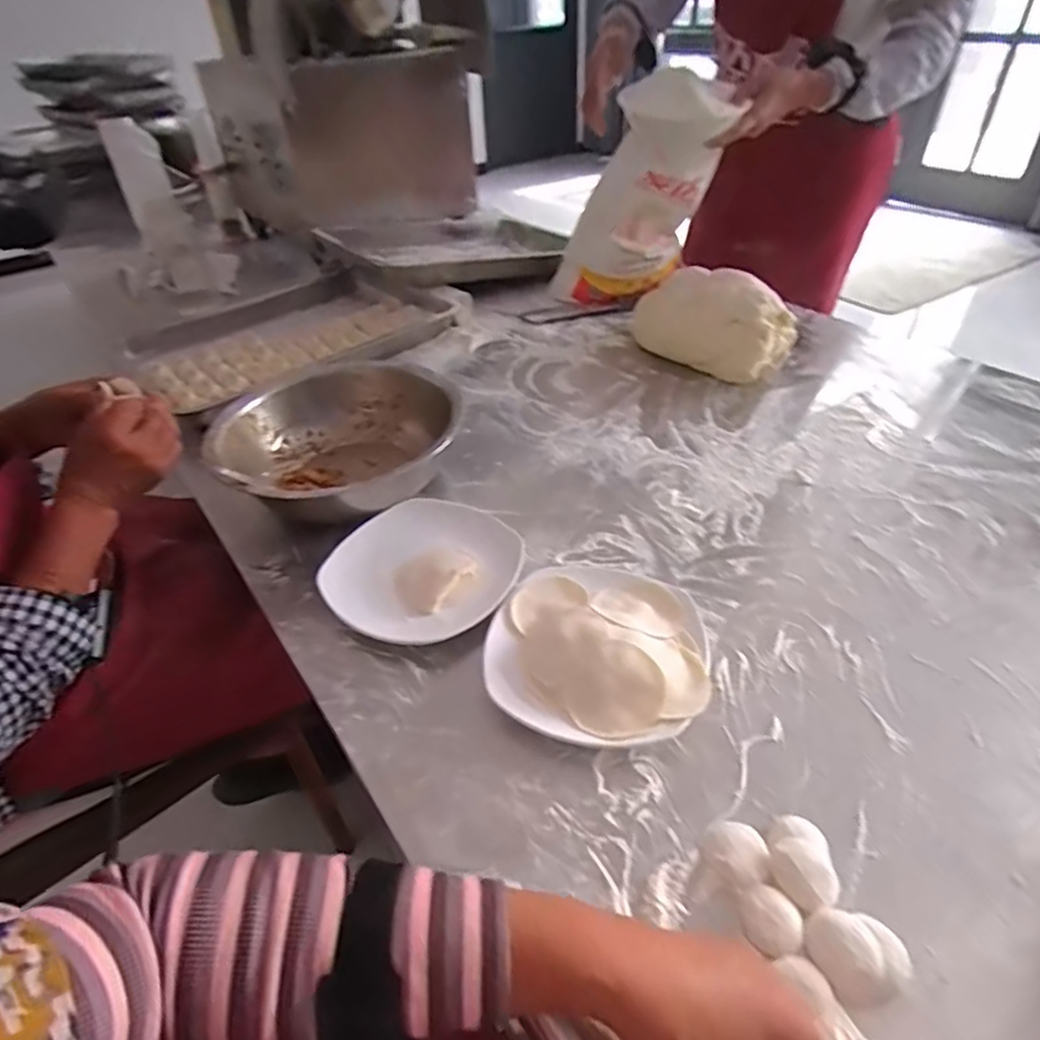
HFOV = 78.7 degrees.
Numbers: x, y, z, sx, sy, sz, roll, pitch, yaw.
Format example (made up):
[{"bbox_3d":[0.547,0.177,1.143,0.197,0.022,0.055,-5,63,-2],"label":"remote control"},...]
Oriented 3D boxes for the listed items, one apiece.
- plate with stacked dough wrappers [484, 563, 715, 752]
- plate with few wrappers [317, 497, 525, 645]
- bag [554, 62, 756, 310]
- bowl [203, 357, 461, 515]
[{"bbox_3d":[0.064,0.097,0.536,0.177,0.039,0.188,-1,41,1],"label":"plate with stacked dough wrappers"},{"bbox_3d":[-0.090,0.044,0.626,0.178,0.027,0.181,-1,41,1],"label":"plate with few wrappers"},{"bbox_3d":[0.196,-0.498,0.982,0.174,0.410,0.128,-20,74,-20],"label":"bag"},{"bbox_3d":[-0.203,-0.086,0.729,0.249,0.084,0.268,-1,41,1],"label":"bowl"}]

